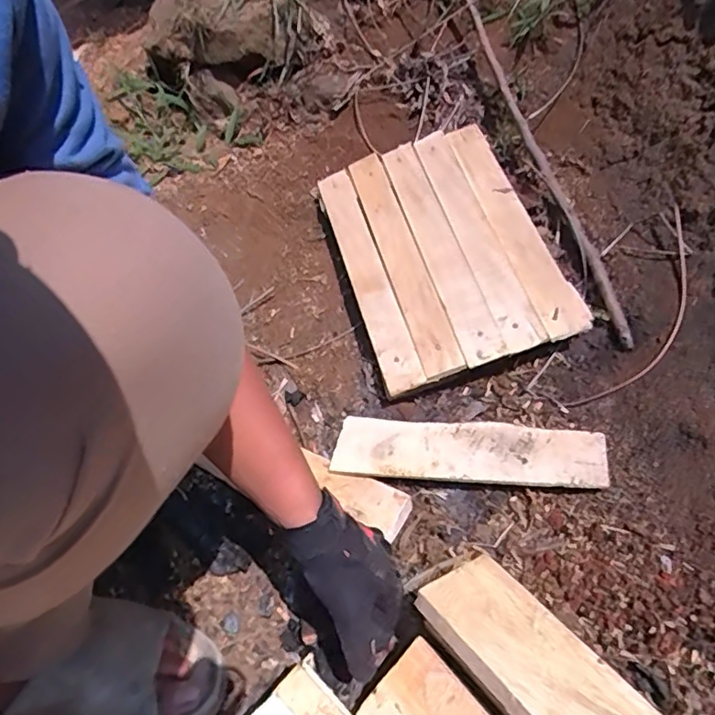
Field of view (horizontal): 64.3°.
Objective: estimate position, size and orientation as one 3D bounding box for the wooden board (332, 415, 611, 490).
[{"bbox_3d":[0.125,0.112,0.686,0.315,0.014,0.086,-1,46,18],"label":"wooden board"}]

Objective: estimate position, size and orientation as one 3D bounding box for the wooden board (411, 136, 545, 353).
[{"bbox_3d":[0.164,-0.186,0.825,0.052,0.013,0.430,-18,56,5],"label":"wooden board"}]

